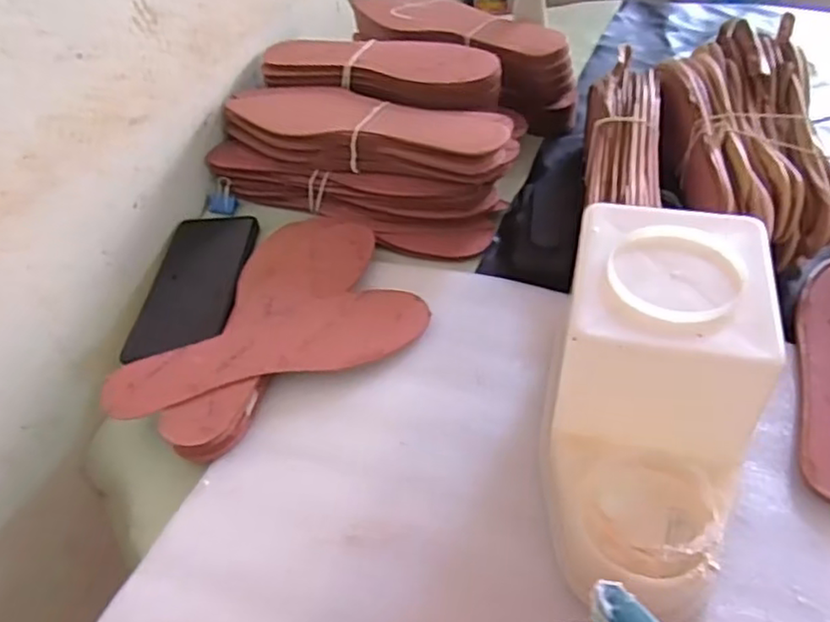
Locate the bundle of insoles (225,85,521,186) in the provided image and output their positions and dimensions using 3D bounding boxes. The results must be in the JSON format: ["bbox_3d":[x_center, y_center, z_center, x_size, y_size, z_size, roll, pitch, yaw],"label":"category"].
[{"bbox_3d":[-0.048,-0.161,0.587,0.279,0.036,0.090,17,51,20],"label":"bundle of insoles"}]

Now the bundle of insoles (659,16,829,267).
[{"bbox_3d":[0.261,-0.138,0.546,0.114,0.093,0.251,3,46,11],"label":"bundle of insoles"}]

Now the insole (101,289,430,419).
[{"bbox_3d":[-0.106,0.025,0.483,0.228,0.006,0.070,-14,45,-6],"label":"insole"}]

